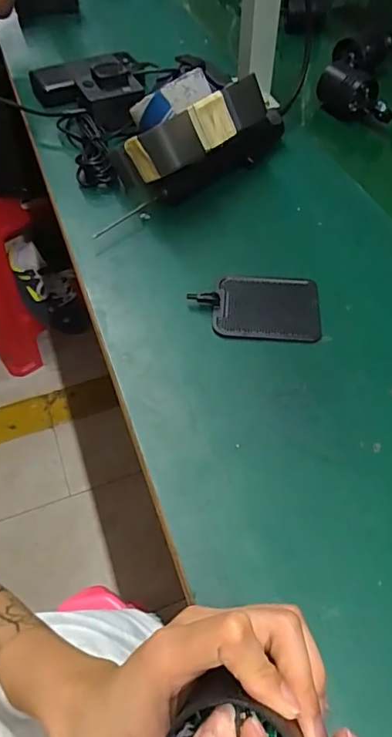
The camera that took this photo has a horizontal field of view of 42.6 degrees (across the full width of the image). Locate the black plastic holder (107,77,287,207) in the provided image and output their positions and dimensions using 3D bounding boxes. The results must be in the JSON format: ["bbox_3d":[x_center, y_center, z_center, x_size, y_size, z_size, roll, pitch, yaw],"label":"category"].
[{"bbox_3d":[0.014,-0.276,0.574,0.100,0.094,0.215,38,61,25],"label":"black plastic holder"}]

